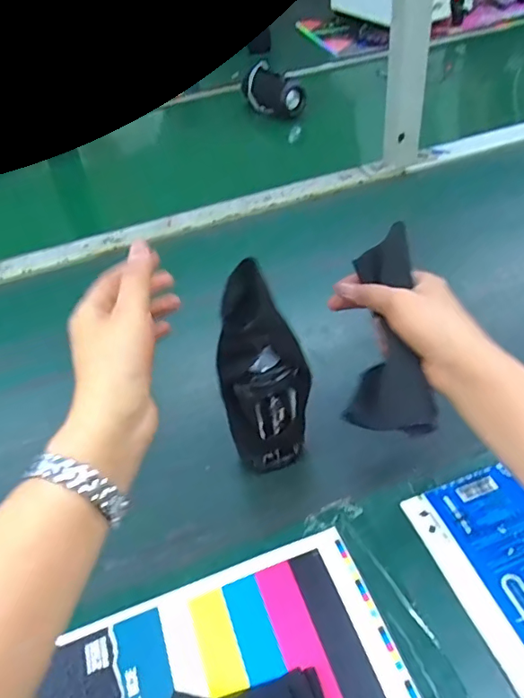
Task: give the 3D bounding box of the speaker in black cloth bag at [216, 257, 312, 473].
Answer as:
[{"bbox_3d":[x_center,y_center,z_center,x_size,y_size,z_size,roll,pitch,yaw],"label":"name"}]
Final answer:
[{"bbox_3d":[0.002,0.025,0.415,0.065,0.178,0.069,-6,46,1],"label":"speaker in black cloth bag"}]

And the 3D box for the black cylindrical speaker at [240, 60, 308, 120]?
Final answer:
[{"bbox_3d":[0.018,-0.519,1.038,0.061,0.080,0.152,-36,53,-25],"label":"black cylindrical speaker"}]

